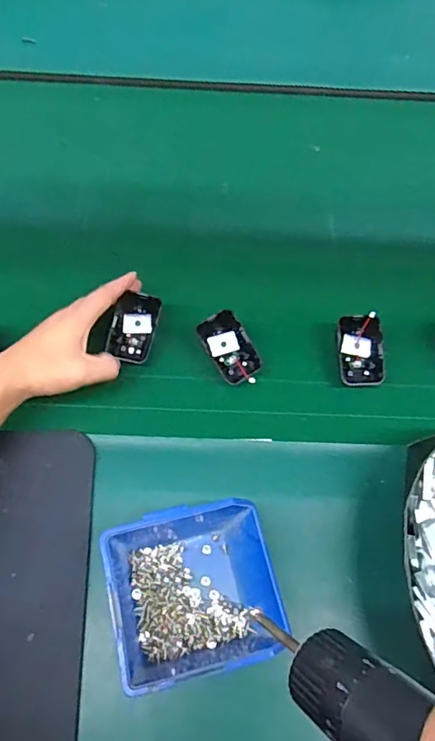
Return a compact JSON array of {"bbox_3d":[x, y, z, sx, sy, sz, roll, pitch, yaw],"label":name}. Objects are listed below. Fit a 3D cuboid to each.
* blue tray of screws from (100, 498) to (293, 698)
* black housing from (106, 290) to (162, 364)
[{"bbox_3d":[-0.018,0.166,0.398,0.119,0.060,0.115,-12,65,-6],"label":"blue tray of screws"},{"bbox_3d":[-0.082,-0.043,0.510,0.041,0.017,0.068,18,83,-4],"label":"black housing"}]

